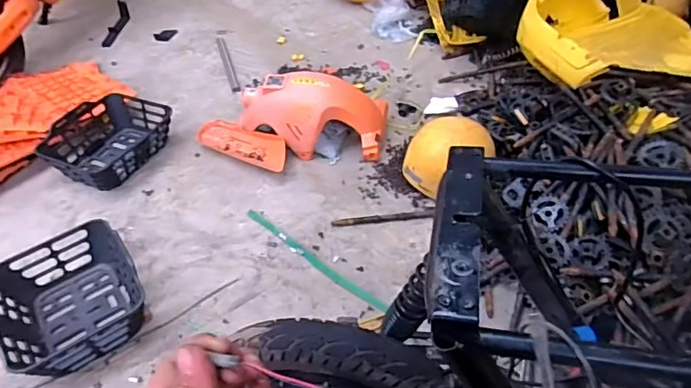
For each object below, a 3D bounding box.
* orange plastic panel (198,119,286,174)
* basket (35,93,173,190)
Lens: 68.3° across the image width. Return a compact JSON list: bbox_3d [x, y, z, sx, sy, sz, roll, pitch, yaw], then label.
[{"bbox_3d":[-0.311,-0.161,1.562,0.357,0.069,0.099,24,51,25],"label":"orange plastic panel"},{"bbox_3d":[-0.722,-0.166,1.563,0.294,0.107,0.349,15,48,18],"label":"basket"}]

